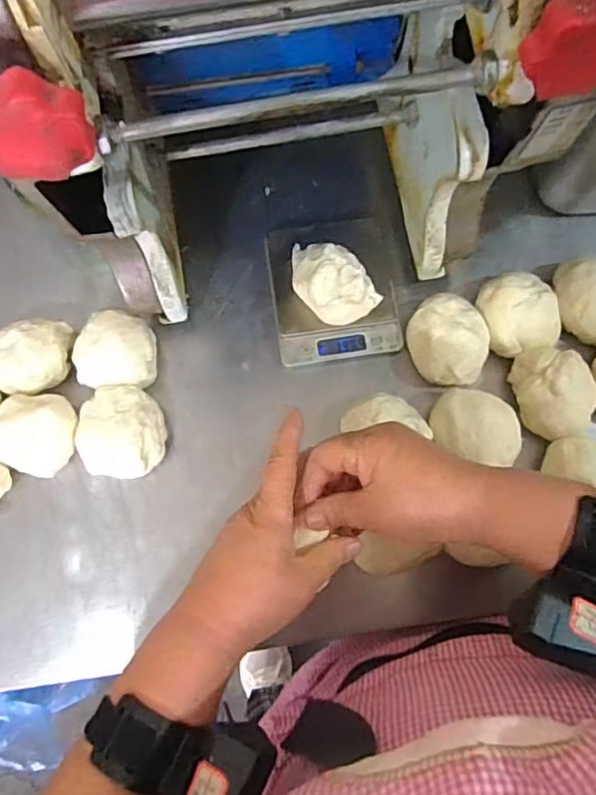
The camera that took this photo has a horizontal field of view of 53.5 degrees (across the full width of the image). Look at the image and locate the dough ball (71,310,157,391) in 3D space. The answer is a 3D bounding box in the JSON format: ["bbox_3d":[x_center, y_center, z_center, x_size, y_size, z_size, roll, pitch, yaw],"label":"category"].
[{"bbox_3d":[-0.154,-0.038,0.496,0.065,0.040,0.060,0,77,1],"label":"dough ball"}]

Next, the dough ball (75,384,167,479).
[{"bbox_3d":[-0.144,0.029,0.484,0.070,0.034,0.072,0,77,1],"label":"dough ball"}]

